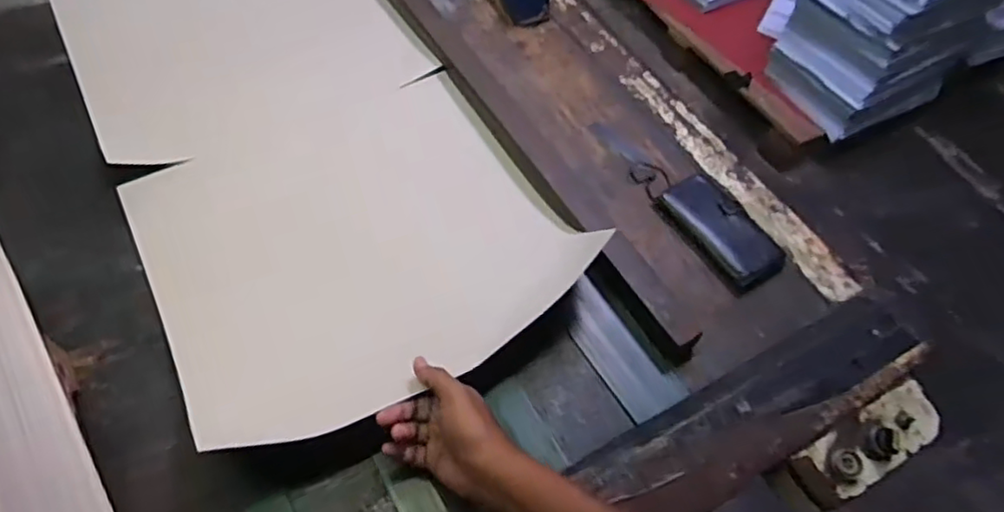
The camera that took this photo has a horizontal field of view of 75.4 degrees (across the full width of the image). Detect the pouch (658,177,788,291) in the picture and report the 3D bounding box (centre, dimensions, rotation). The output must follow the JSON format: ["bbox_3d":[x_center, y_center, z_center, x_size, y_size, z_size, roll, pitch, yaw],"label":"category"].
[{"bbox_3d":[0.272,-0.032,0.803,0.087,0.019,0.160,-27,62,-20],"label":"pouch"}]

